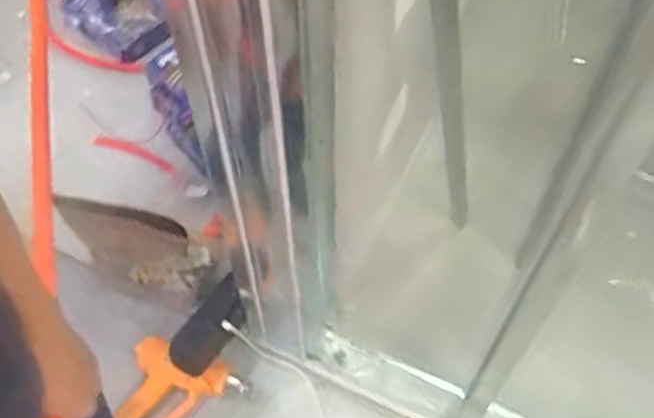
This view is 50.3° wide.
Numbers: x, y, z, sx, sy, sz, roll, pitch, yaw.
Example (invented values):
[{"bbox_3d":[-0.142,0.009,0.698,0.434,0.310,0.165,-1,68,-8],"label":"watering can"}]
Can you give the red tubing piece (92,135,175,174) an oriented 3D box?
[{"bbox_3d":[-0.470,-0.138,1.711,0.216,0.021,0.040,18,60,11],"label":"red tubing piece"}]

